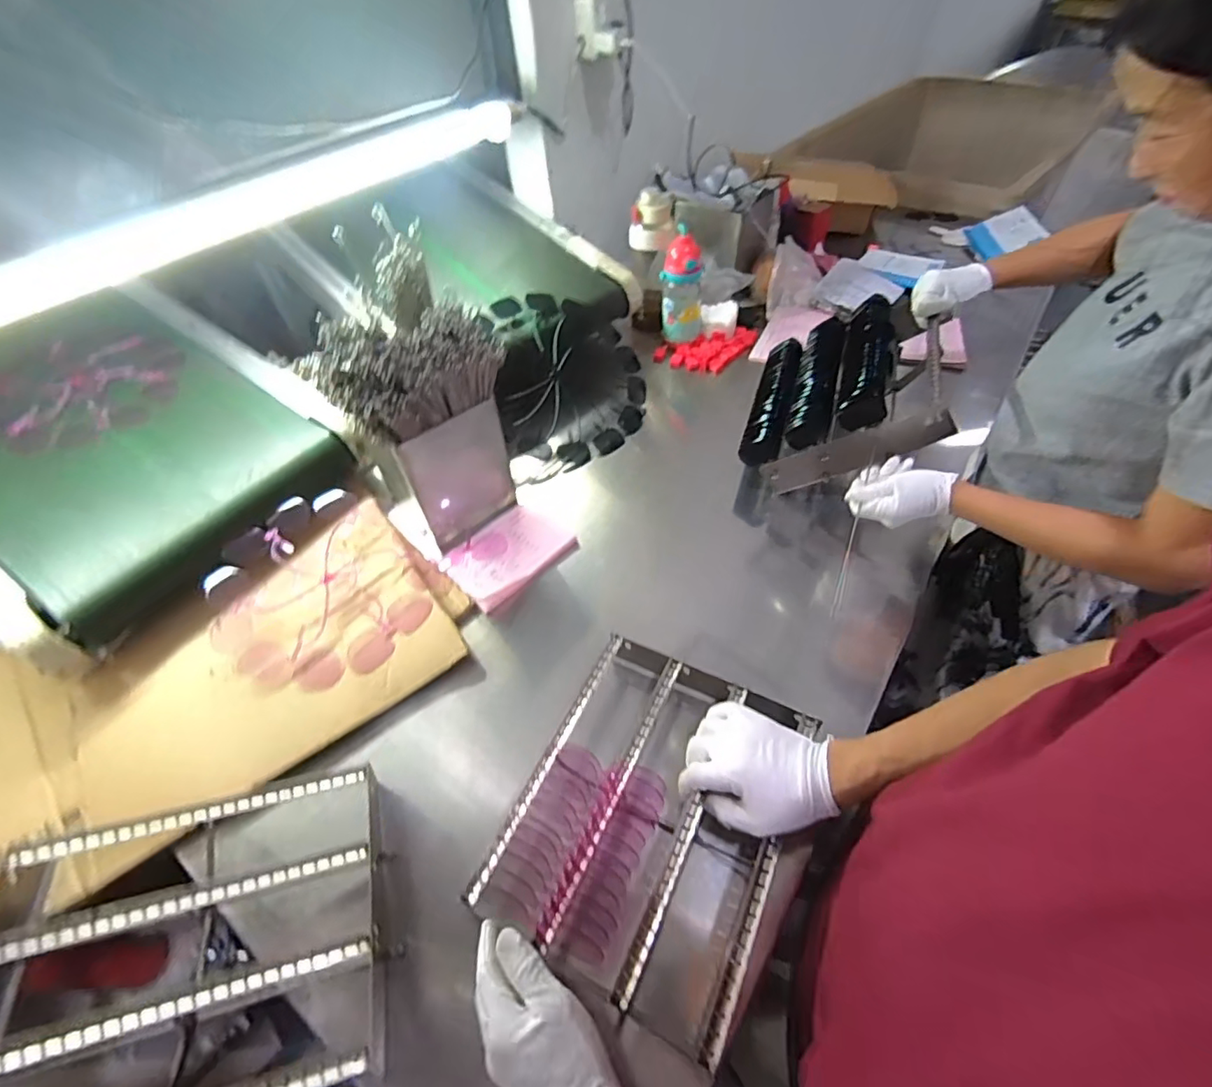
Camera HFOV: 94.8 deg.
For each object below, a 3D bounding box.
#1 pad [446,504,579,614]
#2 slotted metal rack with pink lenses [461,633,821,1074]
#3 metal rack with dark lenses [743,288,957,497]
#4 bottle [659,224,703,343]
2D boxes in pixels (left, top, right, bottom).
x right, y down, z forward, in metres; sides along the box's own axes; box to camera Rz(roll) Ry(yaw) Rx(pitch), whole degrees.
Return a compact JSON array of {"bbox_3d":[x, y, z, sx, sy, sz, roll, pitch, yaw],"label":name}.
[{"bbox_3d":[-0.144,0.012,0.824,0.171,0.023,0.132,-37,57,-23],"label":"pad"},{"bbox_3d":[0.047,0.276,0.574,0.239,0.151,0.306,18,54,18],"label":"slotted metal rack with pink lenses"},{"bbox_3d":[0.361,-0.244,0.860,0.268,0.097,0.316,-13,41,37],"label":"metal rack with dark lenses"},{"bbox_3d":[0.150,-0.505,1.085,0.081,0.178,0.083,5,51,8],"label":"bottle"}]

